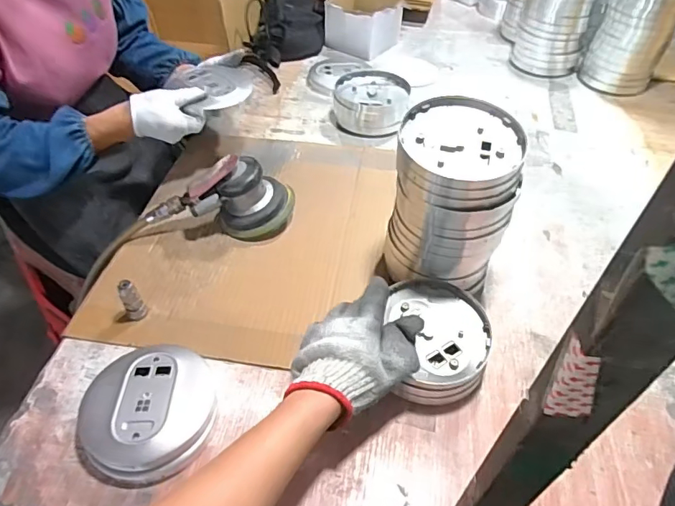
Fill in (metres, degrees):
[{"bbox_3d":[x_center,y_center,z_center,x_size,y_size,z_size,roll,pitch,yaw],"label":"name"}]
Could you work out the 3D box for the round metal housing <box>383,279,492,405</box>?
[{"bbox_3d":[0.112,0.101,0.566,0.118,0.045,0.134,9,47,8],"label":"round metal housing"}]

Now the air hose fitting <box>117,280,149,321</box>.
[{"bbox_3d":[-0.249,0.057,0.594,0.024,0.056,0.018,-27,52,-23],"label":"air hose fitting"}]

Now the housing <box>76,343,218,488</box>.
[{"bbox_3d":[-0.199,0.163,0.520,0.133,0.039,0.137,0,47,0],"label":"housing"}]

